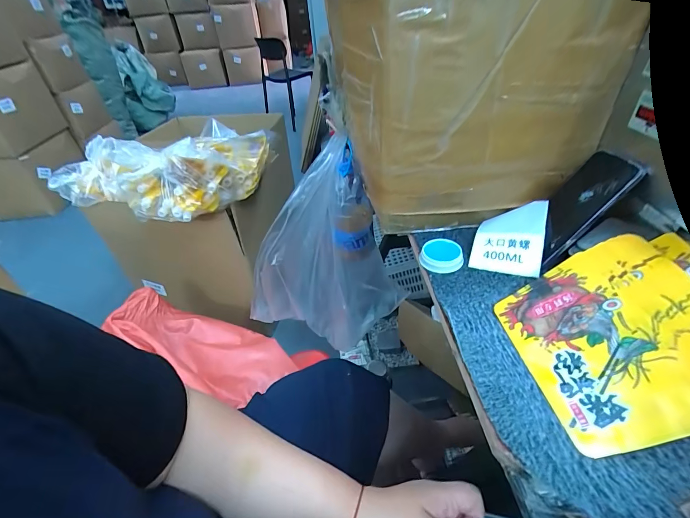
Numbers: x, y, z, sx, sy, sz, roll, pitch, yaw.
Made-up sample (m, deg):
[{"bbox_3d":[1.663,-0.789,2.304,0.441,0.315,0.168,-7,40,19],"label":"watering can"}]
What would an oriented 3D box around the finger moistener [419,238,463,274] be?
[{"bbox_3d":[0.144,-0.005,0.501,0.060,0.018,0.058,-3,39,3],"label":"finger moistener"}]

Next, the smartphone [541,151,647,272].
[{"bbox_3d":[0.310,-0.070,0.457,0.015,0.150,0.077,19,30,-23],"label":"smartphone"}]

